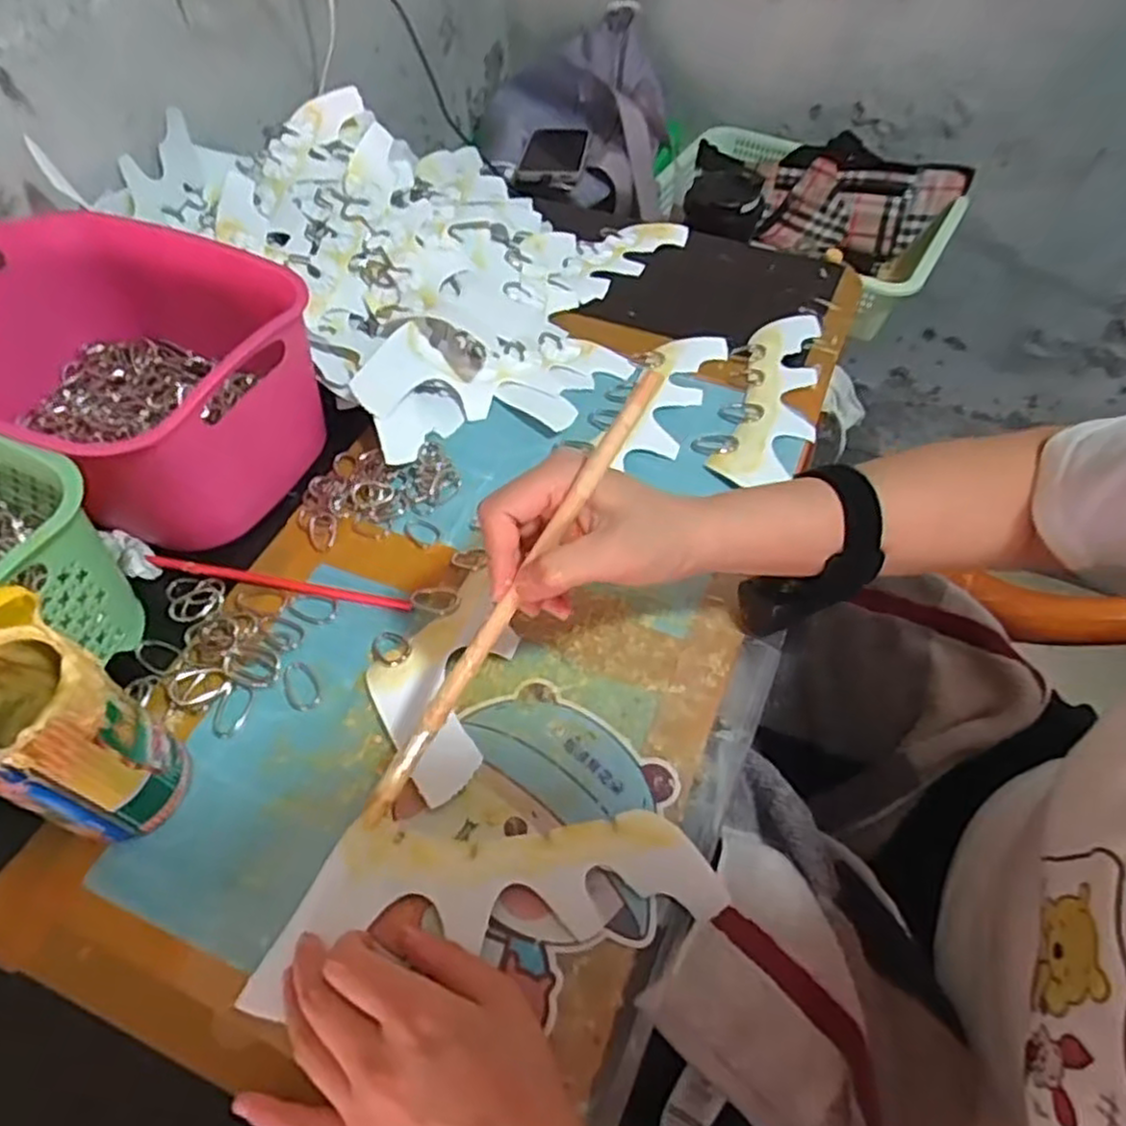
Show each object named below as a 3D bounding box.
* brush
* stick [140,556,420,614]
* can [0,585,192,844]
[{"bbox_3d":[-0.031,0.026,0.355,0.011,0.009,0.266,39,104,25],"label":"brush"},{"bbox_3d":[-0.188,0.013,0.487,0.184,0.006,0.009,10,55,8],"label":"stick"},{"bbox_3d":[-0.242,0.083,0.355,0.065,0.148,0.065,-1,55,1],"label":"can"}]

